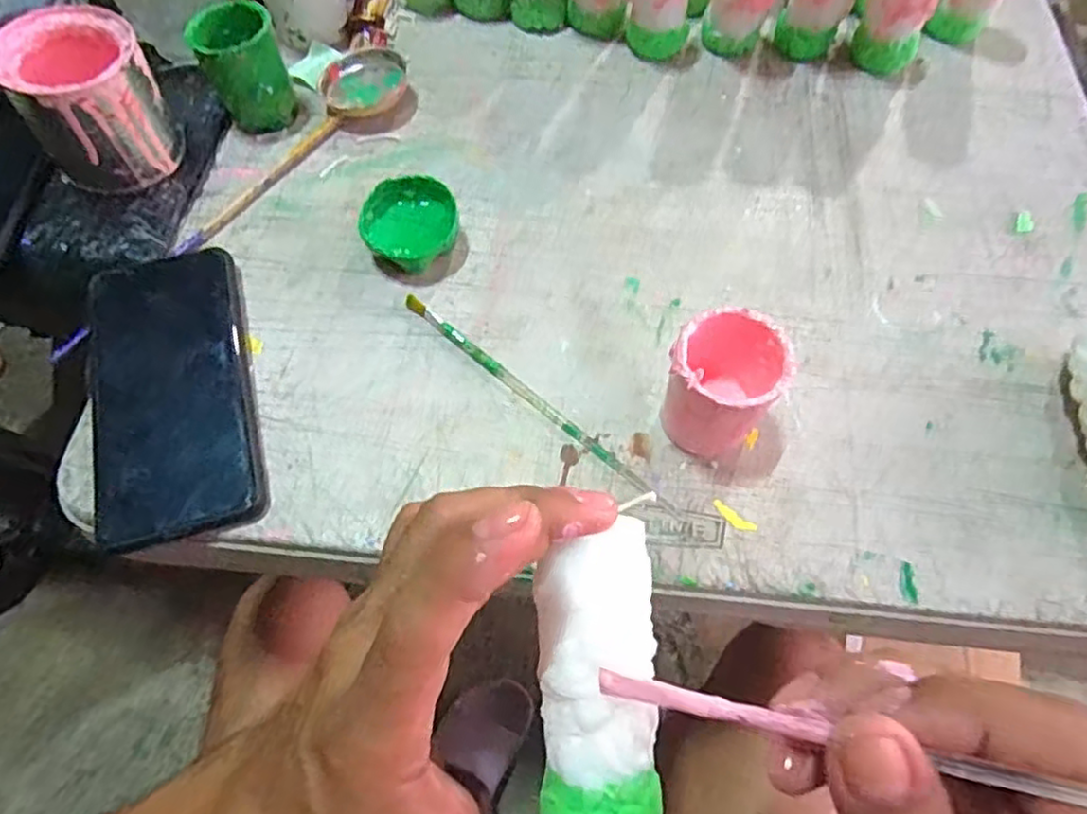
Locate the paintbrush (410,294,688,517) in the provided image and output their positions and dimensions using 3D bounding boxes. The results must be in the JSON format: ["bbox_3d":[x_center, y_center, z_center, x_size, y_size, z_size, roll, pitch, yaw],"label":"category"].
[{"bbox_3d":[-0.005,-0.005,0.356,0.181,0.007,0.007,38,67,16],"label":"paintbrush"}]

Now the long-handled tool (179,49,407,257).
[{"bbox_3d":[-0.151,-0.162,0.425,0.055,0.019,0.188,27,64,12],"label":"long-handled tool"}]

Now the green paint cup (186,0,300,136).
[{"bbox_3d":[-0.186,-0.212,0.425,0.047,0.064,0.048,1,62,-2],"label":"green paint cup"}]

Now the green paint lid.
[{"bbox_3d":[-0.076,-0.104,0.390,0.052,0.024,0.050,1,62,-2],"label":"green paint lid"}]

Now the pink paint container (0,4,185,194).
[{"bbox_3d":[-0.256,-0.174,0.390,0.068,0.074,0.074,-34,68,-18],"label":"pink paint container"}]

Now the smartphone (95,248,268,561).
[{"bbox_3d":[-0.191,-0.013,0.351,0.076,0.017,0.166,-15,64,-10],"label":"smartphone"}]

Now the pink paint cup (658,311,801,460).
[{"bbox_3d":[0.081,-0.006,0.323,0.050,0.067,0.051,1,62,-2],"label":"pink paint cup"}]

